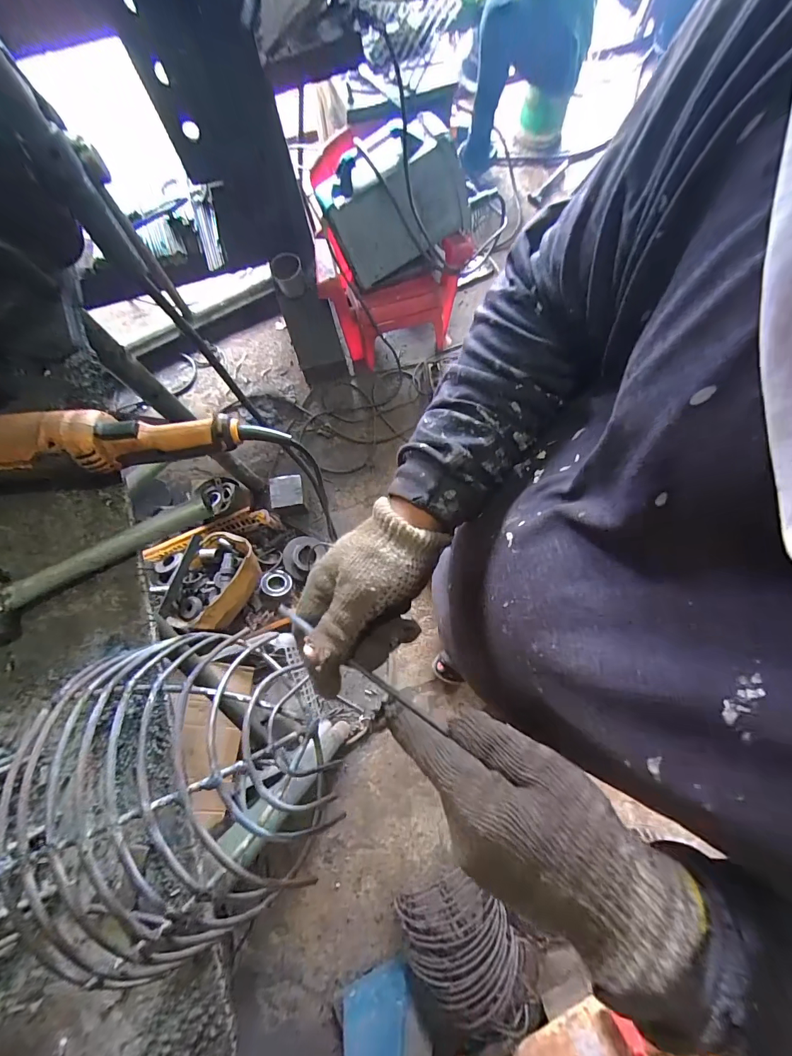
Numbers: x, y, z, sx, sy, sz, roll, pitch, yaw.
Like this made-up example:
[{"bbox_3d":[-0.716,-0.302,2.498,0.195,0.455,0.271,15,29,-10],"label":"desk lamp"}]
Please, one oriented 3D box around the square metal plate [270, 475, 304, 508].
[{"bbox_3d":[-0.346,-0.118,1.283,0.098,0.011,0.096,-9,95,-22],"label":"square metal plate"}]

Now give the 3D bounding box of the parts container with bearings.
[{"bbox_3d":[-0.505,0.143,1.124,0.201,0.093,0.259,13,77,5],"label":"parts container with bearings"}]

